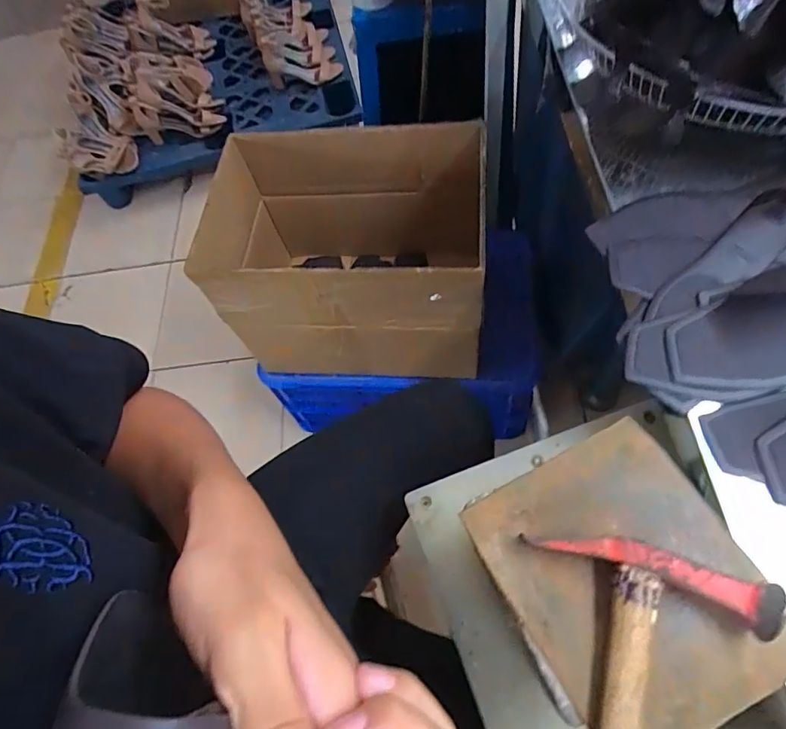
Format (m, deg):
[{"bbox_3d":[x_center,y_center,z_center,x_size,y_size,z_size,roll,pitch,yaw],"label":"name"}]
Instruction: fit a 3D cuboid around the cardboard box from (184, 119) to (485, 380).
[{"bbox_3d":[-0.088,-0.192,0.942,0.505,0.335,0.342,-2,63,8],"label":"cardboard box"}]

